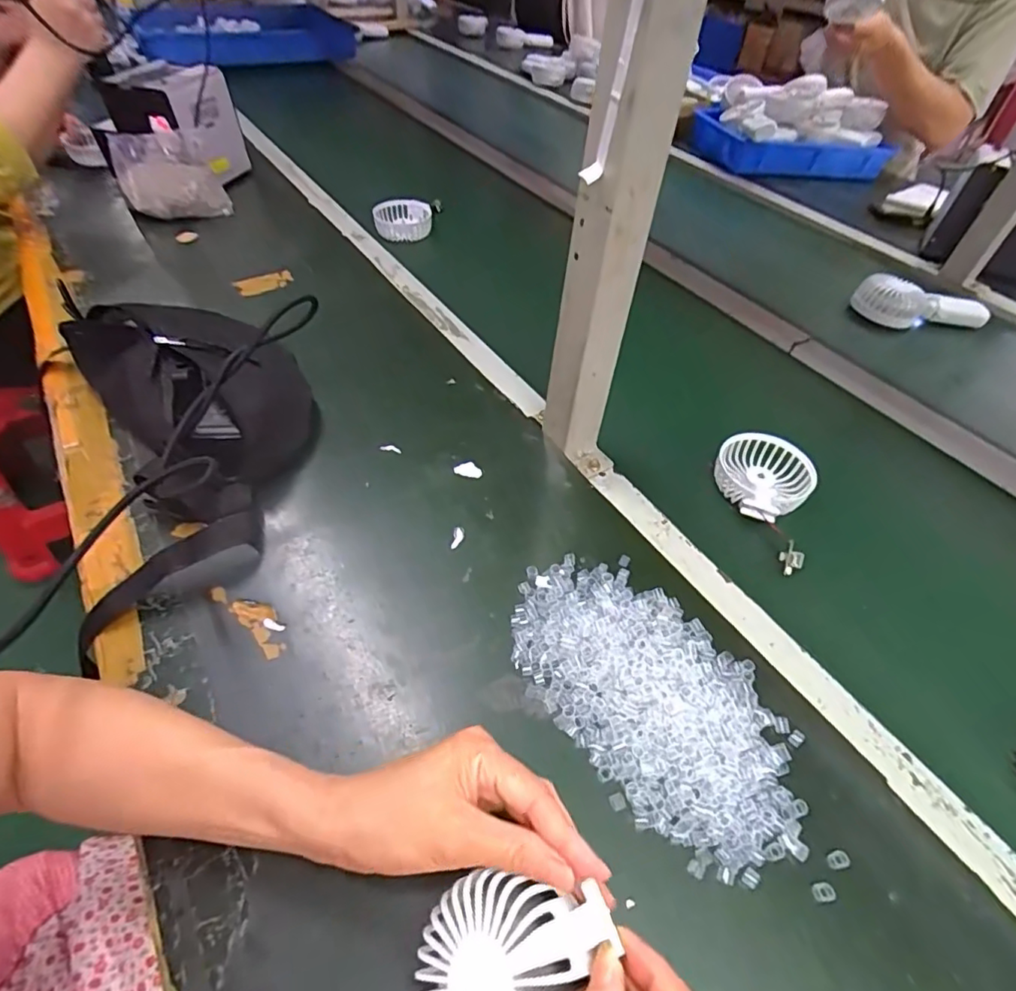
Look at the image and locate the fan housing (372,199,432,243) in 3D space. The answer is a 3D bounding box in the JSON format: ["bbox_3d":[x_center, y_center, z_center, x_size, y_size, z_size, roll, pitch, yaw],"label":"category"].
[{"bbox_3d":[-0.165,-0.436,0.894,0.092,0.039,0.074,-8,51,-9],"label":"fan housing"}]

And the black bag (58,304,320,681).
[{"bbox_3d":[-0.276,-0.075,0.490,0.193,0.102,0.297,-18,53,-17],"label":"black bag"}]

